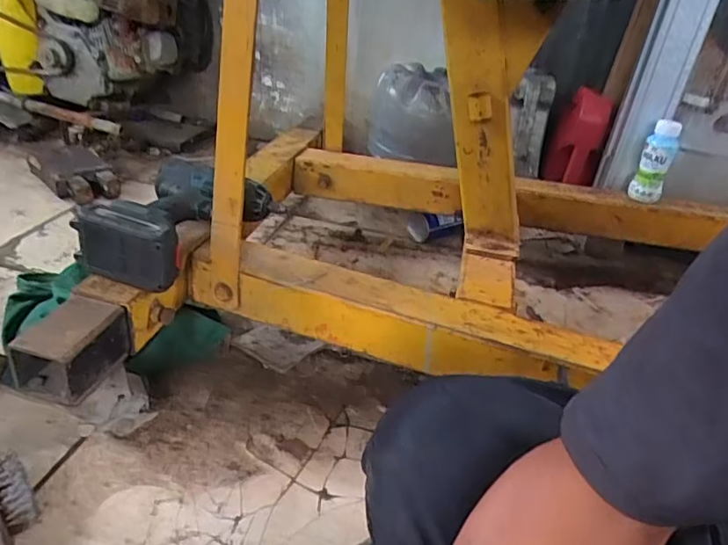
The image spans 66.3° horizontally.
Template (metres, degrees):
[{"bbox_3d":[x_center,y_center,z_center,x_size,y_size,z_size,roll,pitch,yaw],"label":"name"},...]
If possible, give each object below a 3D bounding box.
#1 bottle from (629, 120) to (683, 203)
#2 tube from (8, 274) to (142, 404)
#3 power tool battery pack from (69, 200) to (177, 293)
[{"bbox_3d":[0.520,-0.195,0.995,0.052,0.148,0.049,24,34,26],"label":"bottle"},{"bbox_3d":[-0.302,0.075,0.594,0.071,0.074,0.124,13,30,10],"label":"tube"},{"bbox_3d":[-0.257,-0.033,0.631,0.112,0.076,0.065,14,31,11],"label":"power tool battery pack"}]

